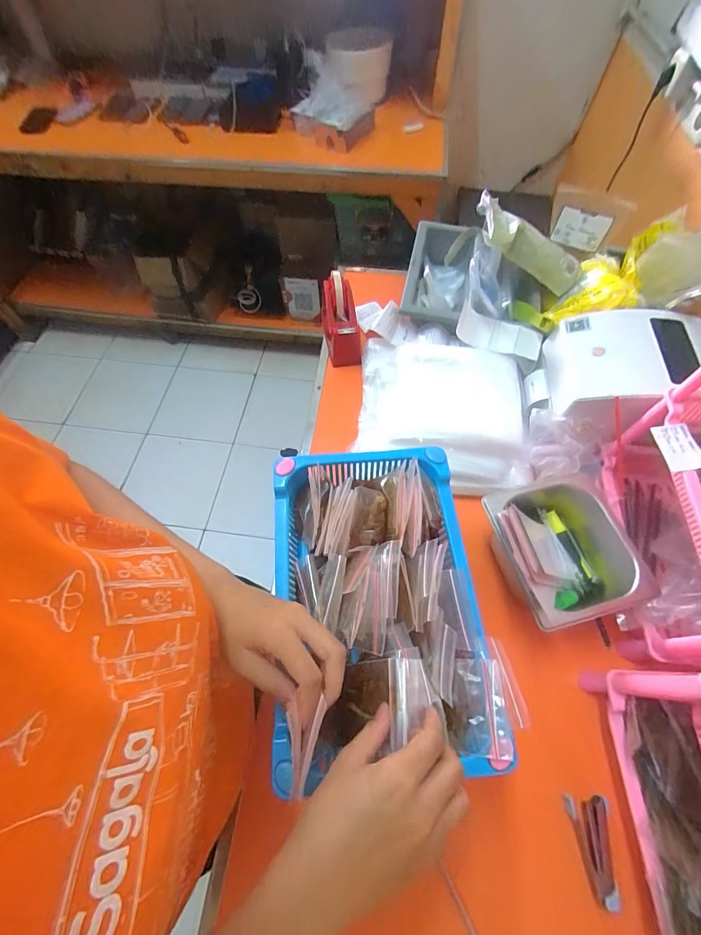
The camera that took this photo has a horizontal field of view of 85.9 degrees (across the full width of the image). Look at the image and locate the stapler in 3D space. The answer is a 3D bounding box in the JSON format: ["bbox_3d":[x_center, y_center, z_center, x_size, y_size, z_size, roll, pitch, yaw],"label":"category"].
[{"bbox_3d":[0.264,0.416,0.412,0.044,0.023,0.088,2,62,0],"label":"stapler"}]

